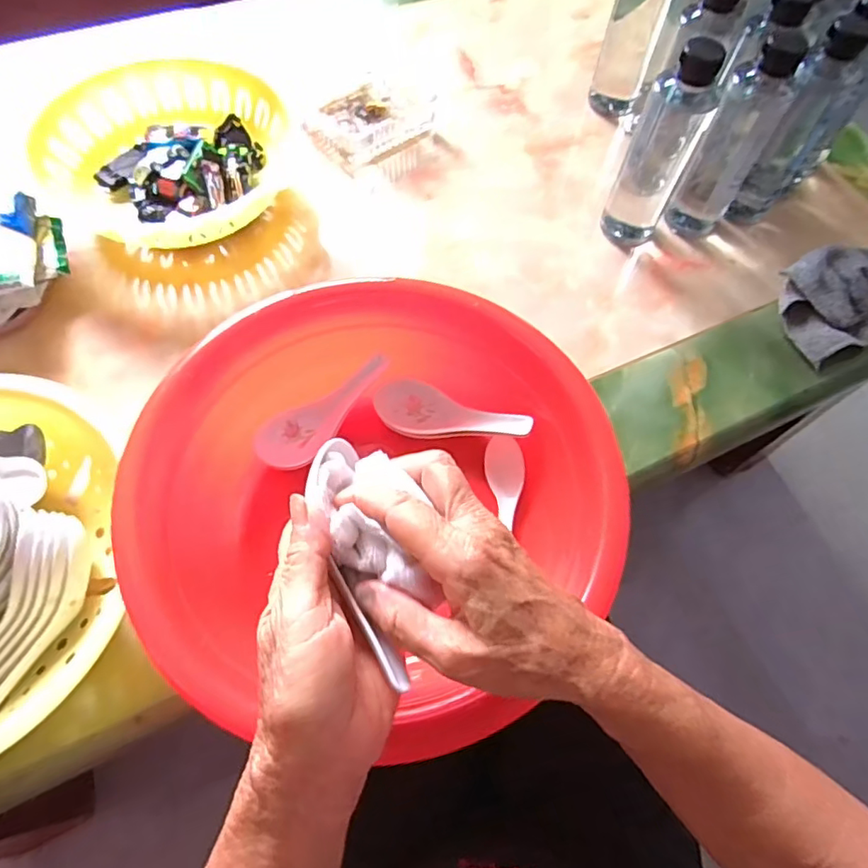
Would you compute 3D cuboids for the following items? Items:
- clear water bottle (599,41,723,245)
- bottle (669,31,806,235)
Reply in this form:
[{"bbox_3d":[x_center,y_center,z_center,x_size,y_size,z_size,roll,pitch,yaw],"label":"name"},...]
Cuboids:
[{"bbox_3d":[0.190,-0.232,0.489,0.053,0.172,0.059,22,64,8],"label":"clear water bottle"},{"bbox_3d":[0.266,-0.257,0.509,0.049,0.171,0.047,31,65,13],"label":"bottle"}]

